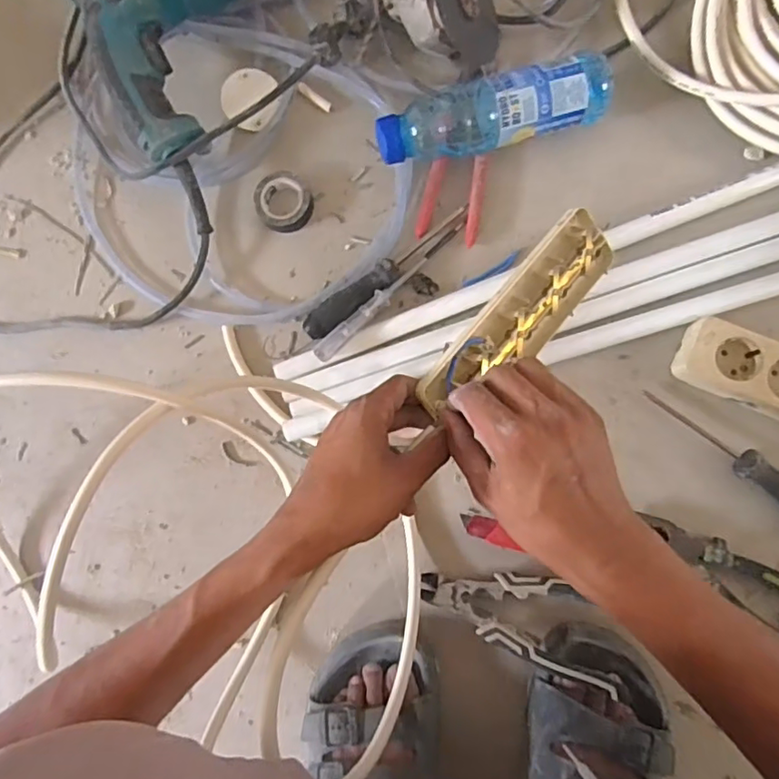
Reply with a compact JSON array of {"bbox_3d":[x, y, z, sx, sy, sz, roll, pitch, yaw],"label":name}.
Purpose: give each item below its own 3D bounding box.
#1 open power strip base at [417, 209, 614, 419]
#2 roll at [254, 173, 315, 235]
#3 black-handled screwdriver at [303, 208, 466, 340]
[{"bbox_3d":[0.095,-0.053,0.424,0.054,0.032,0.195,44,75,9],"label":"open power strip base"},{"bbox_3d":[-0.105,-0.188,0.572,0.055,0.020,0.056,-1,83,6],"label":"roll"},{"bbox_3d":[-0.005,-0.114,0.547,0.184,0.028,0.031,-42,81,0],"label":"black-handled screwdriver"}]

